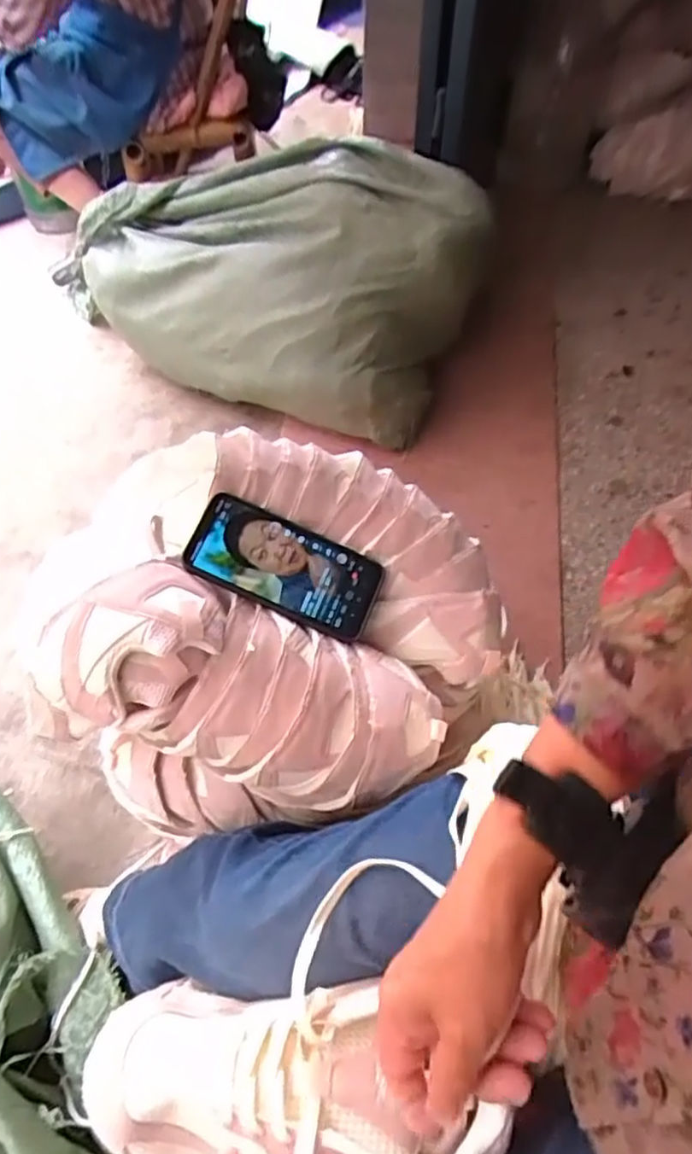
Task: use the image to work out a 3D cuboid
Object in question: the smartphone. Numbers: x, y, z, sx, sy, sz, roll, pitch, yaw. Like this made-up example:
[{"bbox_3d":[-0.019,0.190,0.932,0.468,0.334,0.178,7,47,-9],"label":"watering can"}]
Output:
[{"bbox_3d":[-0.050,-0.011,0.578,0.165,0.011,0.082,24,67,-7],"label":"smartphone"}]

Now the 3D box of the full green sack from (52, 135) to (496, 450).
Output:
[{"bbox_3d":[-0.135,-0.549,1.173,0.679,0.301,0.370,23,60,14],"label":"full green sack"}]

